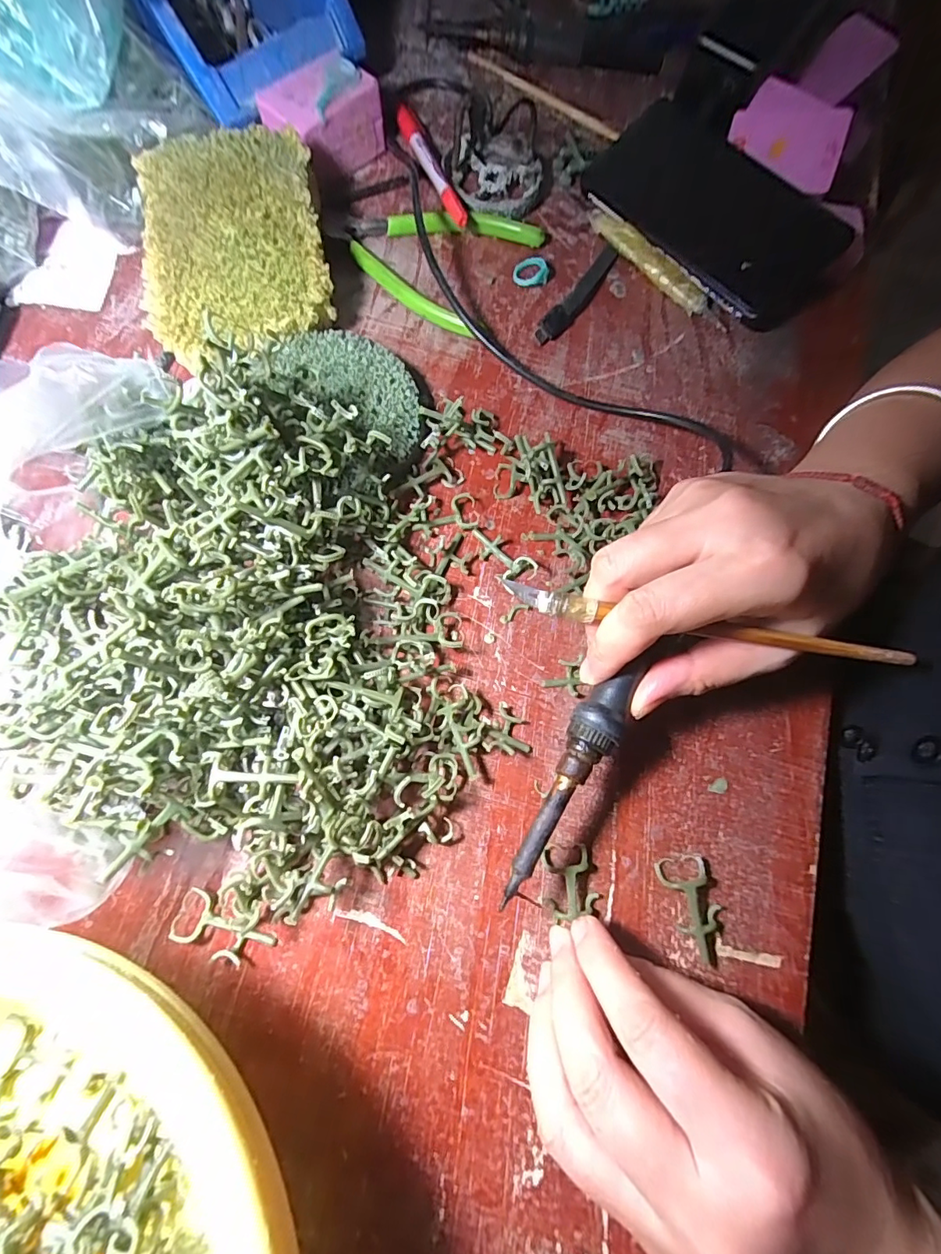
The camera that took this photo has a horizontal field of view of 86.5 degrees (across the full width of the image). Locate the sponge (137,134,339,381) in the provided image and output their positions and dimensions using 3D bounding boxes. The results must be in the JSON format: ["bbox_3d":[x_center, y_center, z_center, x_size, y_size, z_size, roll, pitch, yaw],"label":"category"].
[{"bbox_3d":[-0.132,-0.217,0.281,0.094,0.030,0.130,-9,74,-5],"label":"sponge"}]

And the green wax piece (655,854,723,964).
[{"bbox_3d":[0.101,0.124,0.221,0.023,0.010,0.044,-17,75,-7],"label":"green wax piece"}]

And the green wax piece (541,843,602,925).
[{"bbox_3d":[0.045,0.113,0.222,0.026,0.011,0.029,0,73,-2],"label":"green wax piece"}]

